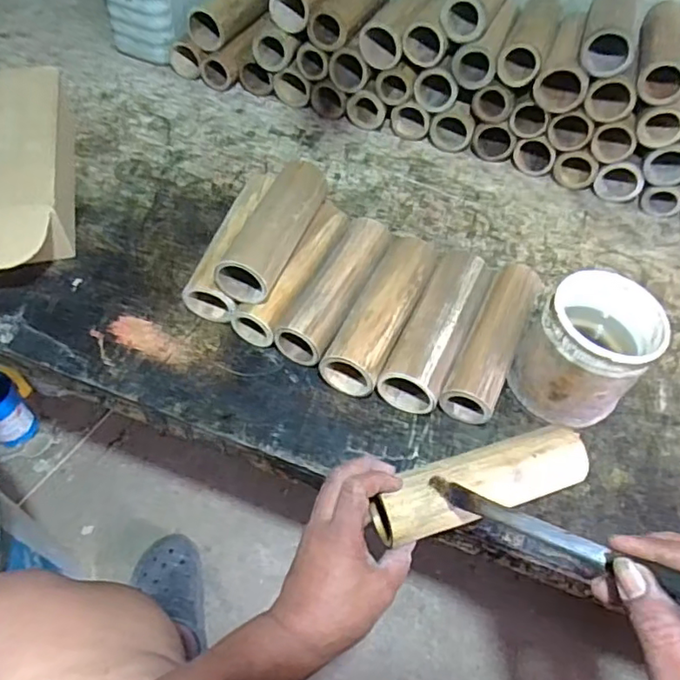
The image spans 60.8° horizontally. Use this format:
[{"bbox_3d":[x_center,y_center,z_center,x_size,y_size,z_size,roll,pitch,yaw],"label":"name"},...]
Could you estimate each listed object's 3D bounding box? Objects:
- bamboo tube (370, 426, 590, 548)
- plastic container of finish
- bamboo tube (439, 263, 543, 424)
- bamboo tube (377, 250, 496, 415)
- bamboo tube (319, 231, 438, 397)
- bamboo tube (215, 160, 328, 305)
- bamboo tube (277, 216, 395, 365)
[{"bbox_3d":[0.115,0.117,0.472,0.177,0.049,0.051,-17,56,-12],"label":"bamboo tube"},{"bbox_3d":[0.219,0.014,0.528,0.098,0.124,0.091,2,53,-3],"label":"plastic container of finish"},{"bbox_3d":[0.153,0.001,0.579,0.046,0.052,0.178,23,55,13],"label":"bamboo tube"},{"bbox_3d":[0.097,-0.011,0.574,0.058,0.056,0.175,23,55,13],"label":"bamboo tube"},{"bbox_3d":[0.044,-0.028,0.583,0.057,0.059,0.180,22,55,12],"label":"bamboo tube"},{"bbox_3d":[-0.065,-0.117,0.590,0.057,0.052,0.173,18,54,9],"label":"bamboo tube"},{"bbox_3d":[-0.003,-0.052,0.611,0.054,0.053,0.180,22,55,12],"label":"bamboo tube"}]

